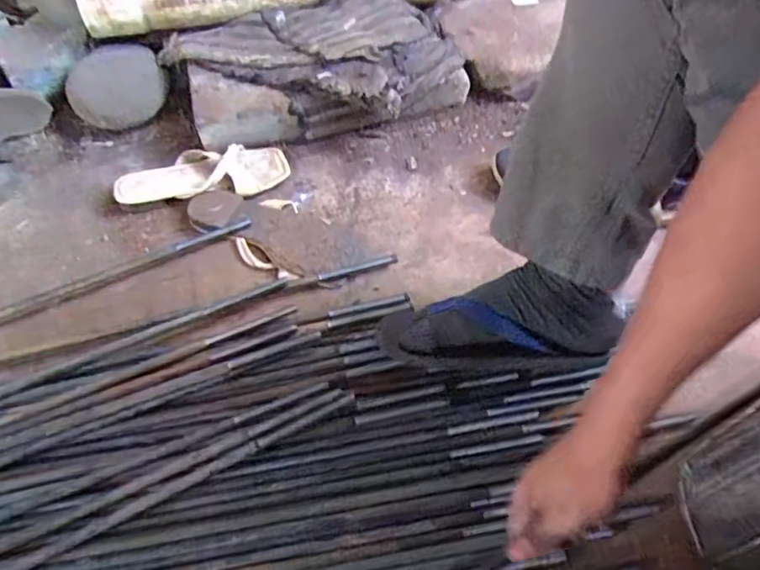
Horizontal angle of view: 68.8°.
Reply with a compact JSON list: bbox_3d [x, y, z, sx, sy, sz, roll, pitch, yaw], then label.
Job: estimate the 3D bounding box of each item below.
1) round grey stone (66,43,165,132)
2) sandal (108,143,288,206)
[{"bbox_3d":[-0.424,-0.320,0.890,0.146,0.026,0.153,-1,70,4],"label":"round grey stone"},{"bbox_3d":[-0.257,-0.164,0.813,0.237,0.033,0.090,-6,55,-3],"label":"sandal"}]

